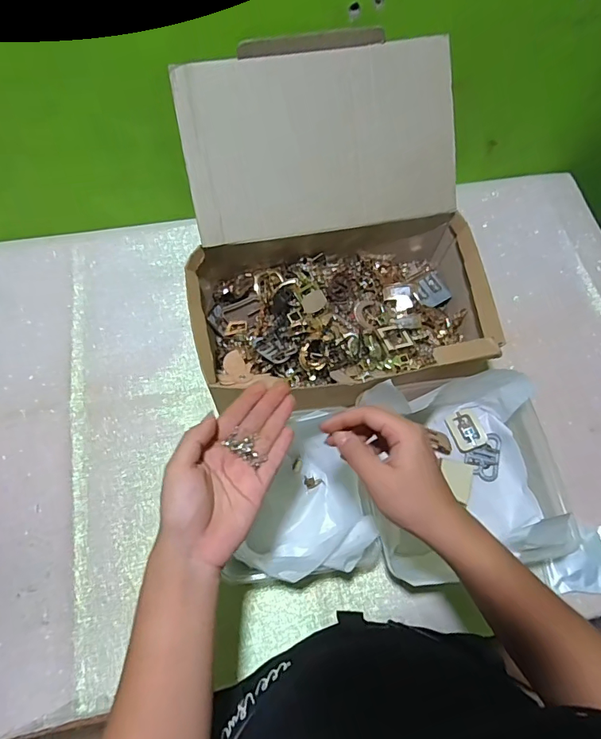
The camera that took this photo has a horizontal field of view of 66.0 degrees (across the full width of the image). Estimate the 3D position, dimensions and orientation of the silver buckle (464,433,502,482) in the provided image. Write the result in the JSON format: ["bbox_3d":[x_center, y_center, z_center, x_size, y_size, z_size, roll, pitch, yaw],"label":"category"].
[{"bbox_3d":[0.216,0.101,0.549,0.037,0.011,0.055,13,66,5],"label":"silver buckle"}]

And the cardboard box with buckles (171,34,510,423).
[{"bbox_3d":[0.036,-0.148,0.538,0.335,0.215,0.350,-10,66,-6],"label":"cardboard box with buckles"}]

